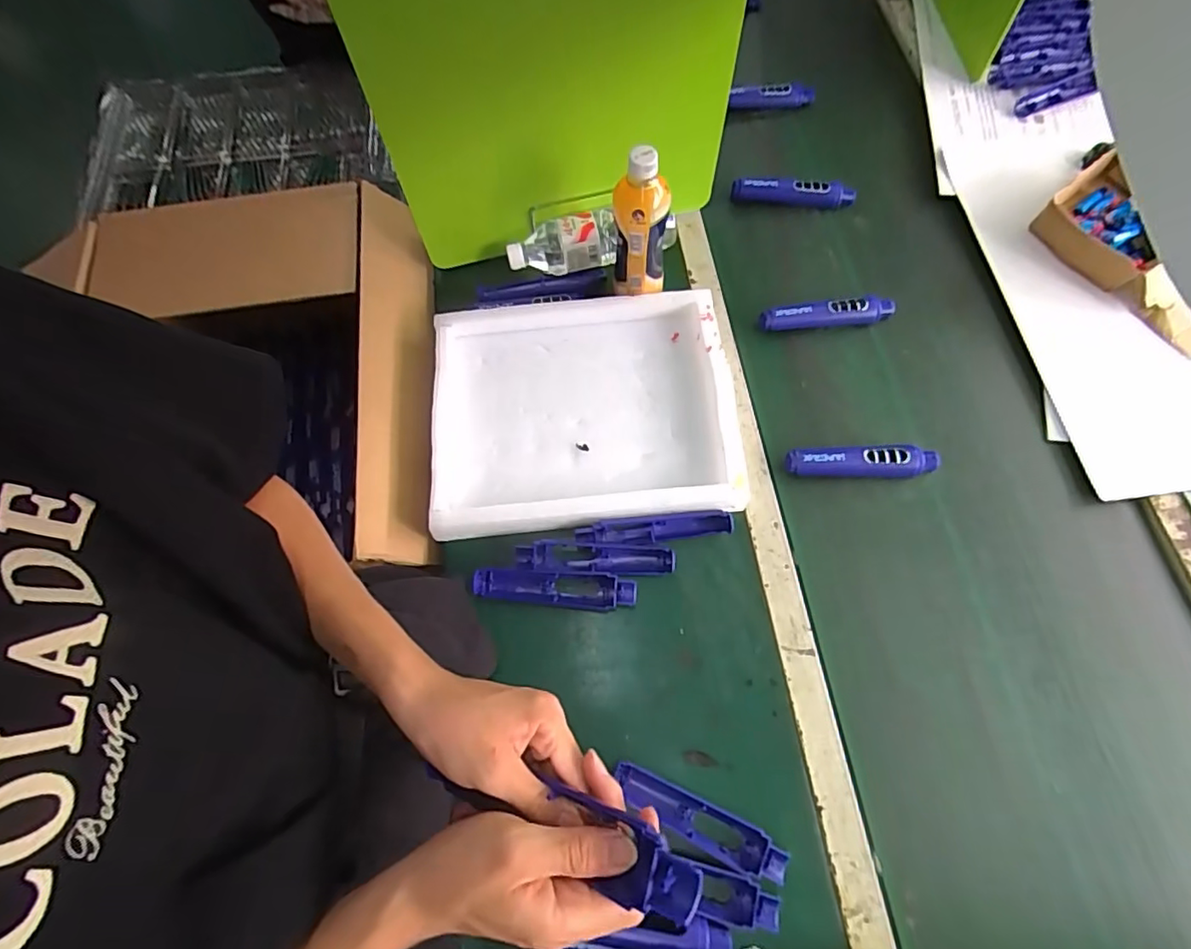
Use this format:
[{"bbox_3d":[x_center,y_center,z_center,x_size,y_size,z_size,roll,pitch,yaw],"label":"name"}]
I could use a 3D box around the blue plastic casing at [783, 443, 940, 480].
[{"bbox_3d":[0.310,-0.014,0.678,0.170,0.026,0.034,-1,69,2],"label":"blue plastic casing"}]

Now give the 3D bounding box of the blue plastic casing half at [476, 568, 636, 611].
[{"bbox_3d":[-0.044,0.122,0.643,0.177,0.016,0.036,6,69,4],"label":"blue plastic casing half"}]

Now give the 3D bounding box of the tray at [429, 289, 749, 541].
[{"bbox_3d":[-0.019,-0.083,0.709,0.357,0.043,0.298,-5,69,0],"label":"tray"}]

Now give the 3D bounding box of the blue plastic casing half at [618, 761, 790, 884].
[{"bbox_3d":[0.097,0.326,0.554,0.167,0.018,0.036,24,71,11],"label":"blue plastic casing half"}]

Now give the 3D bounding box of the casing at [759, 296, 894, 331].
[{"bbox_3d":[0.298,-0.207,0.752,0.169,0.024,0.025,-5,69,0],"label":"casing"}]

